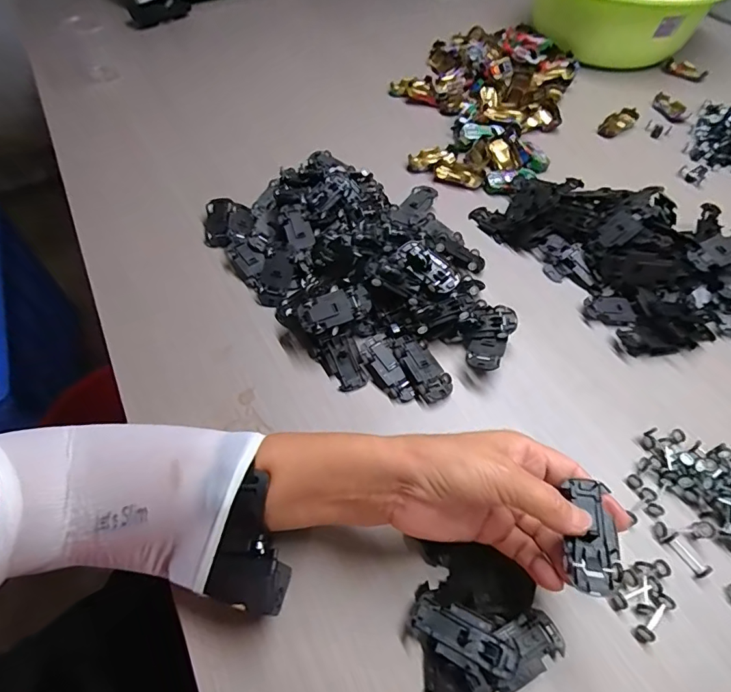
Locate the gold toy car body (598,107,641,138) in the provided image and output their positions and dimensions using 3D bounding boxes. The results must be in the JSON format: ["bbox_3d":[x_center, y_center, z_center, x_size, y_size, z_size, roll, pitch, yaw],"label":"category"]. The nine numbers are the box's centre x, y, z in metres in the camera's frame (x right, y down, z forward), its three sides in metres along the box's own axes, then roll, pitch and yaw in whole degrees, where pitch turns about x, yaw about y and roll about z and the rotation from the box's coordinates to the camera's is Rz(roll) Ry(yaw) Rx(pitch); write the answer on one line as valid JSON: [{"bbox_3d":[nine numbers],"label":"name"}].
[{"bbox_3d":[0.365,-0.323,0.664,0.068,0.015,0.032,-34,61,-22],"label":"gold toy car body"}]

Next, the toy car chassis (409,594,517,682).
[{"bbox_3d":[0.061,0.181,0.286,0.064,0.012,0.026,20,57,13],"label":"toy car chassis"}]

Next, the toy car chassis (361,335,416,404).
[{"bbox_3d":[0.018,0.022,0.409,0.026,0.010,0.066,-26,71,-17],"label":"toy car chassis"}]

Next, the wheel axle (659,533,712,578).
[{"bbox_3d":[0.223,0.144,0.318,0.012,0.008,0.031,-30,60,-20],"label":"wheel axle"}]

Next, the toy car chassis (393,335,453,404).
[{"bbox_3d":[0.051,0.019,0.407,0.033,0.018,0.063,-24,58,-16],"label":"toy car chassis"}]

